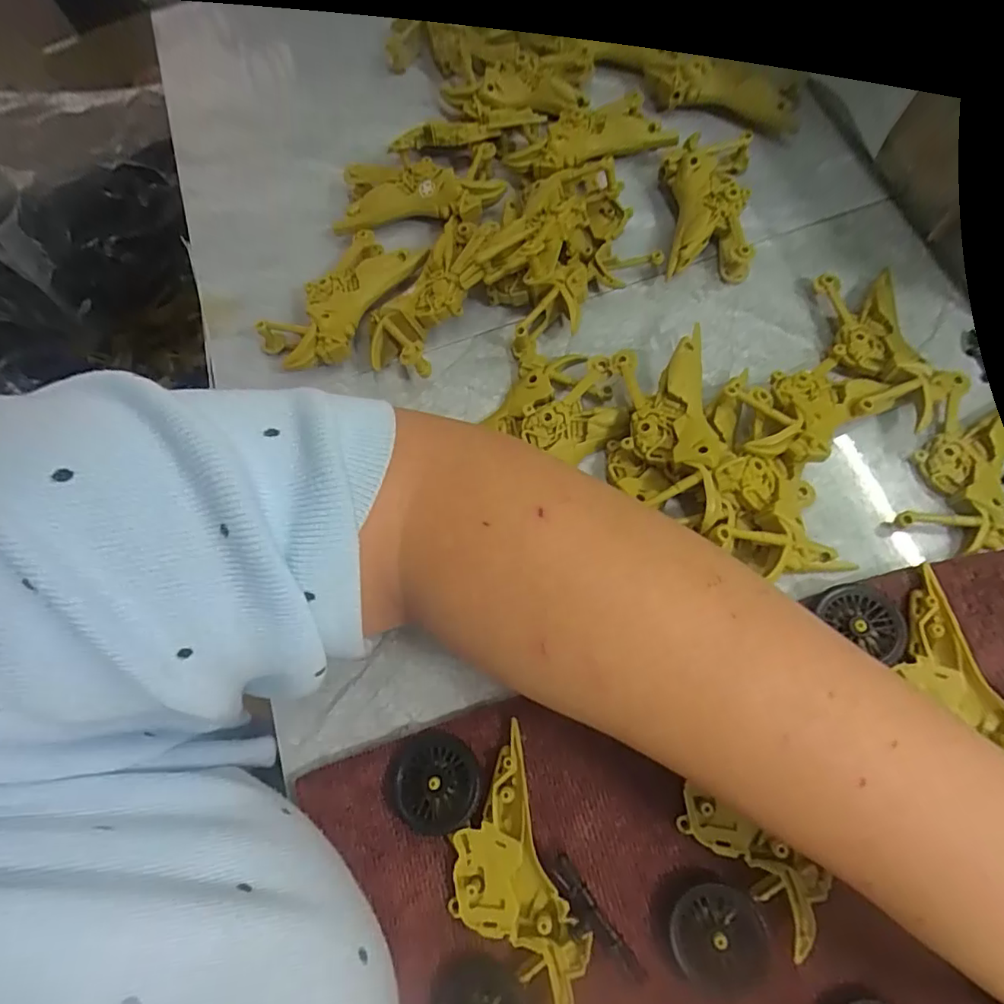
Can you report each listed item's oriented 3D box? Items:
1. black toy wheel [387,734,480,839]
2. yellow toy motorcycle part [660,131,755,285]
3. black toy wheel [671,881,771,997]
[{"bbox_3d":[-0.029,0.122,0.242,0.038,0.015,0.037,4,71,6],"label":"black toy wheel"},{"bbox_3d":[0.121,-0.176,0.328,0.051,0.025,0.091,5,70,4],"label":"yellow toy motorcycle part"},{"bbox_3d":[0.084,0.169,0.214,0.035,0.009,0.037,-1,70,4],"label":"black toy wheel"}]

